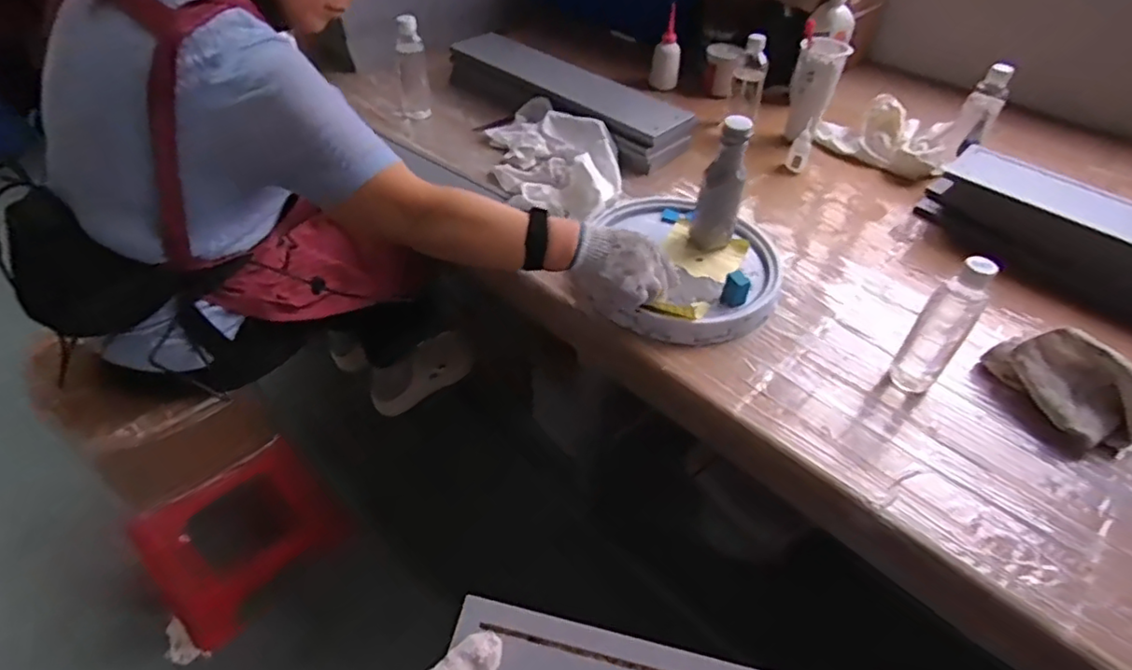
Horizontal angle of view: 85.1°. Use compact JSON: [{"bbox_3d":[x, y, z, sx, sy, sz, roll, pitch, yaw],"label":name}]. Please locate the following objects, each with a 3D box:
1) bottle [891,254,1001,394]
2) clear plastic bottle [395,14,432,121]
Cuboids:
[{"bbox_3d":[0.456,-0.013,0.742,0.056,0.196,0.043,33,51,26],"label":"bottle"},{"bbox_3d":[-0.306,-0.537,1.225,0.059,0.185,0.053,-8,46,-12],"label":"clear plastic bottle"}]

